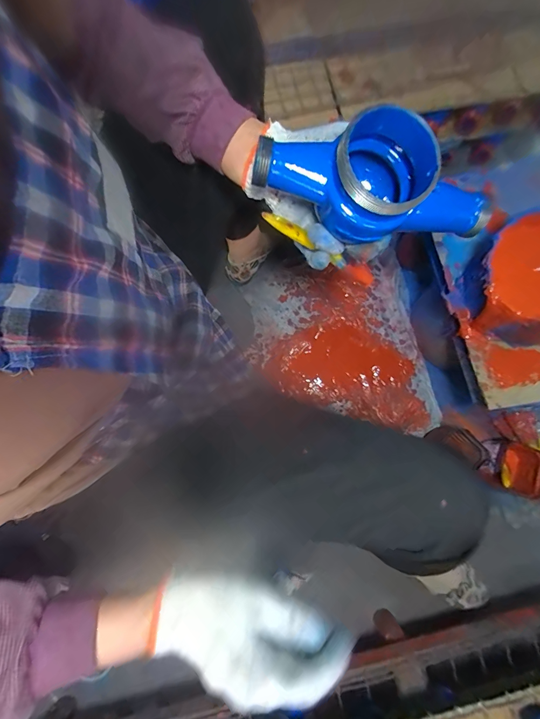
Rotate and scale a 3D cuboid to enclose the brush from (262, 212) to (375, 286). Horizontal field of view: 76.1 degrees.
[{"bbox_3d":[0.059,-0.116,0.371,0.167,0.020,0.016,17,74,-37],"label":"brush"}]

